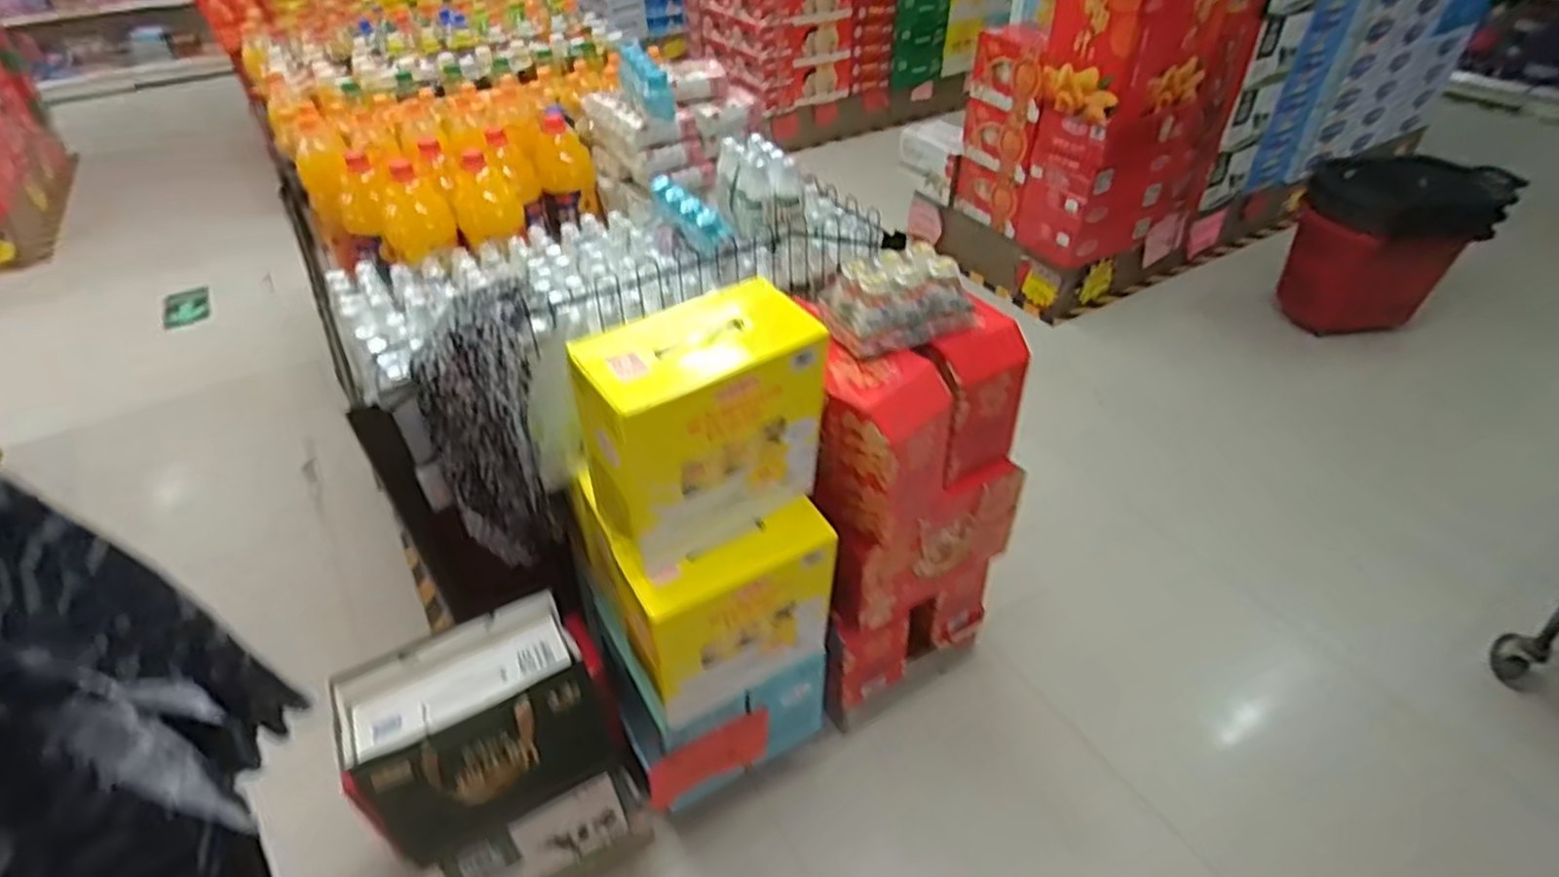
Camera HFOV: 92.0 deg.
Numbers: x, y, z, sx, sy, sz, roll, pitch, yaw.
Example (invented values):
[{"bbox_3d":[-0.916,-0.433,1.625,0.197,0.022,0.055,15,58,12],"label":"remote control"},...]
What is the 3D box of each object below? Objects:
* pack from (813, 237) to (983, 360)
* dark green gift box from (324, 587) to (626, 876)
[{"bbox_3d":[0.170,-0.206,1.081,0.197,0.098,0.122,-18,43,-17],"label":"pack"},{"bbox_3d":[-0.420,0.417,1.077,0.296,0.255,0.186,-22,44,-21],"label":"dark green gift box"}]

